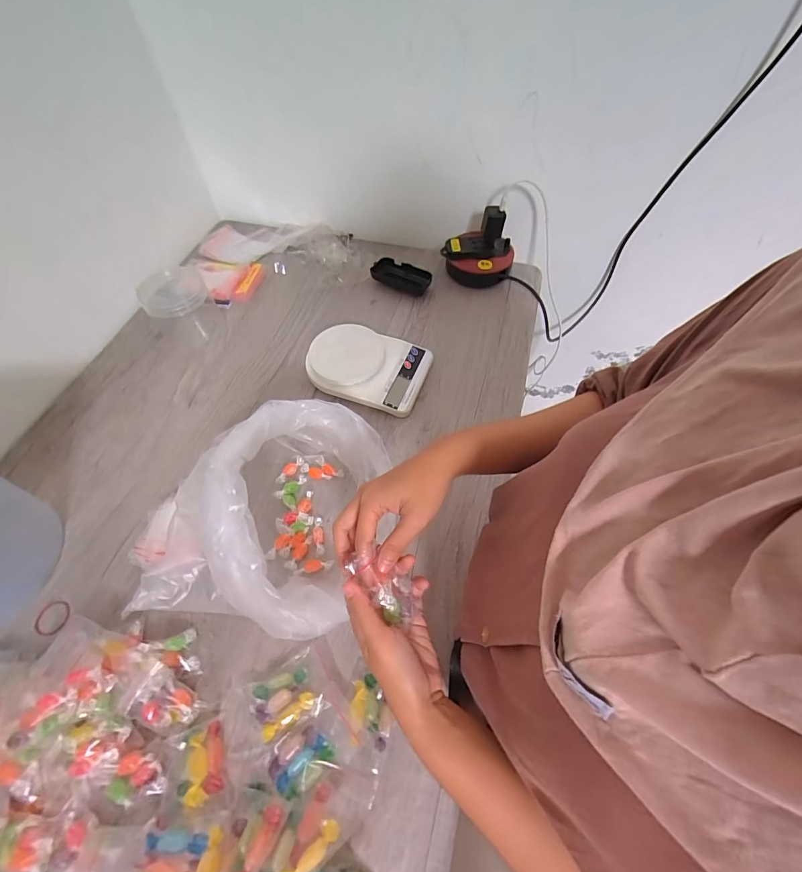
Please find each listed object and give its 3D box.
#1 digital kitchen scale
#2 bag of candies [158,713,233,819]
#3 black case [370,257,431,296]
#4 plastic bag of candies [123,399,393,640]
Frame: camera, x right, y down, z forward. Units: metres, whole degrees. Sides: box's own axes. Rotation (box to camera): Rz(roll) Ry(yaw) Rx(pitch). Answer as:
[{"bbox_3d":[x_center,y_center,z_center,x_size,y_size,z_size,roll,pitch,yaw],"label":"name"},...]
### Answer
[{"bbox_3d":[-0.051,-0.107,0.604,0.173,0.039,0.128,15,60,12],"label":"digital kitchen scale"},{"bbox_3d":[-0.188,0.305,0.359,0.058,0.017,0.068,-20,59,-10],"label":"bag of candies"},{"bbox_3d":[0.002,-0.292,0.719,0.105,0.025,0.050,17,60,13],"label":"black case"},{"bbox_3d":[-0.158,0.073,0.431,0.275,0.146,0.231,7,59,7],"label":"plastic bag of candies"}]

